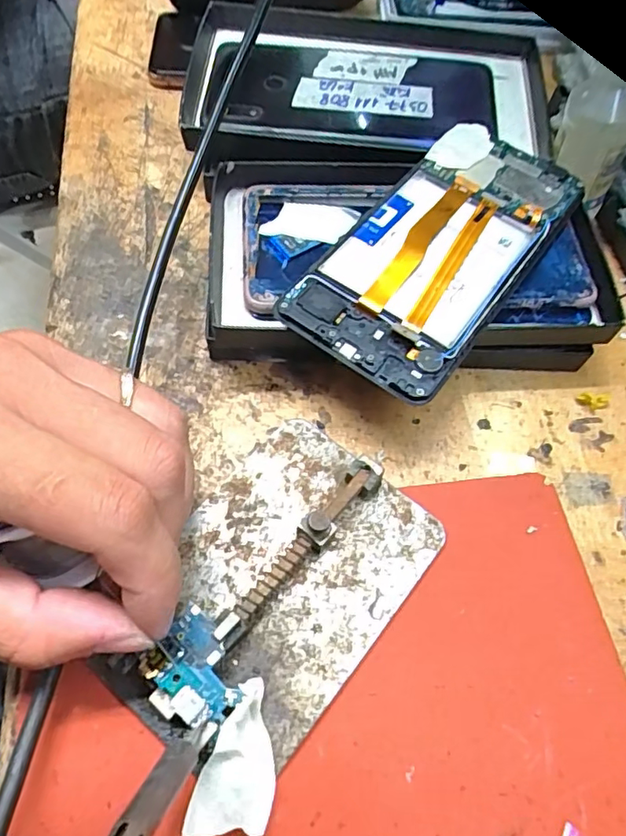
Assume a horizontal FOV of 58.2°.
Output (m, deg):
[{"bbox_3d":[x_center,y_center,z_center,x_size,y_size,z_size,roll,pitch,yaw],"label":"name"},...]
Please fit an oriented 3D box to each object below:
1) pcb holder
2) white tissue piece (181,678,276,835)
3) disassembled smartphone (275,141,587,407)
[{"bbox_3d":[-0.017,0.055,0.200,0.088,0.018,0.116,36,65,16],"label":"pcb holder"},{"bbox_3d":[-0.020,0.102,0.168,0.022,0.006,0.042,21,74,-6],"label":"white tissue piece"},{"bbox_3d":[0.055,-0.073,0.242,0.071,0.013,0.141,34,65,14],"label":"disassembled smartphone"}]

